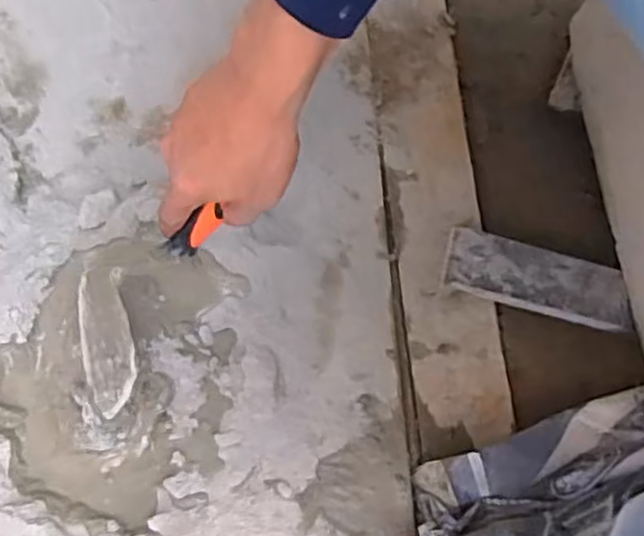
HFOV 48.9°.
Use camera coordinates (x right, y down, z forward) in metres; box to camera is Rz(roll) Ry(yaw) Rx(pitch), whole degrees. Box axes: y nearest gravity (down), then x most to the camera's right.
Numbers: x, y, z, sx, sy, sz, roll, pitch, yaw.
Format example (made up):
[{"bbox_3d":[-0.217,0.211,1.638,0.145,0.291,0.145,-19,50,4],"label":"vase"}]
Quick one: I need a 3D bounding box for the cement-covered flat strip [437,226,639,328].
[{"bbox_3d":[0.188,0.012,0.620,0.162,0.027,0.054,15,70,3],"label":"cement-covered flat strip"}]

